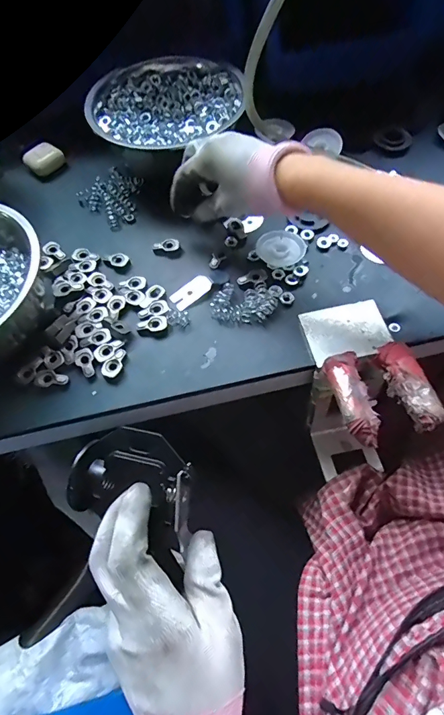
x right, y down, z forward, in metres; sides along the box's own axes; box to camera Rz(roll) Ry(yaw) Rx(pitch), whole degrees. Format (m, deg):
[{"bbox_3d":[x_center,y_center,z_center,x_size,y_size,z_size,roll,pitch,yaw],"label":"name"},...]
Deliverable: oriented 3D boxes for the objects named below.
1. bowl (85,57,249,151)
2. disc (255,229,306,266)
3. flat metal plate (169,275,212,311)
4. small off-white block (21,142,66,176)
[{"bbox_3d":[-0.061,-0.296,0.465,0.162,0.048,0.168,-2,62,3],"label":"bowl"},{"bbox_3d":[0.062,-0.114,0.417,0.049,0.011,0.042,-24,63,-8],"label":"disc"},{"bbox_3d":[-0.031,-0.067,0.403,0.044,0.004,0.026,-44,62,-12],"label":"flat metal plate"},{"bbox_3d":[-0.229,-0.255,0.513,0.044,0.022,0.040,-38,66,-15],"label":"small off-white block"}]

